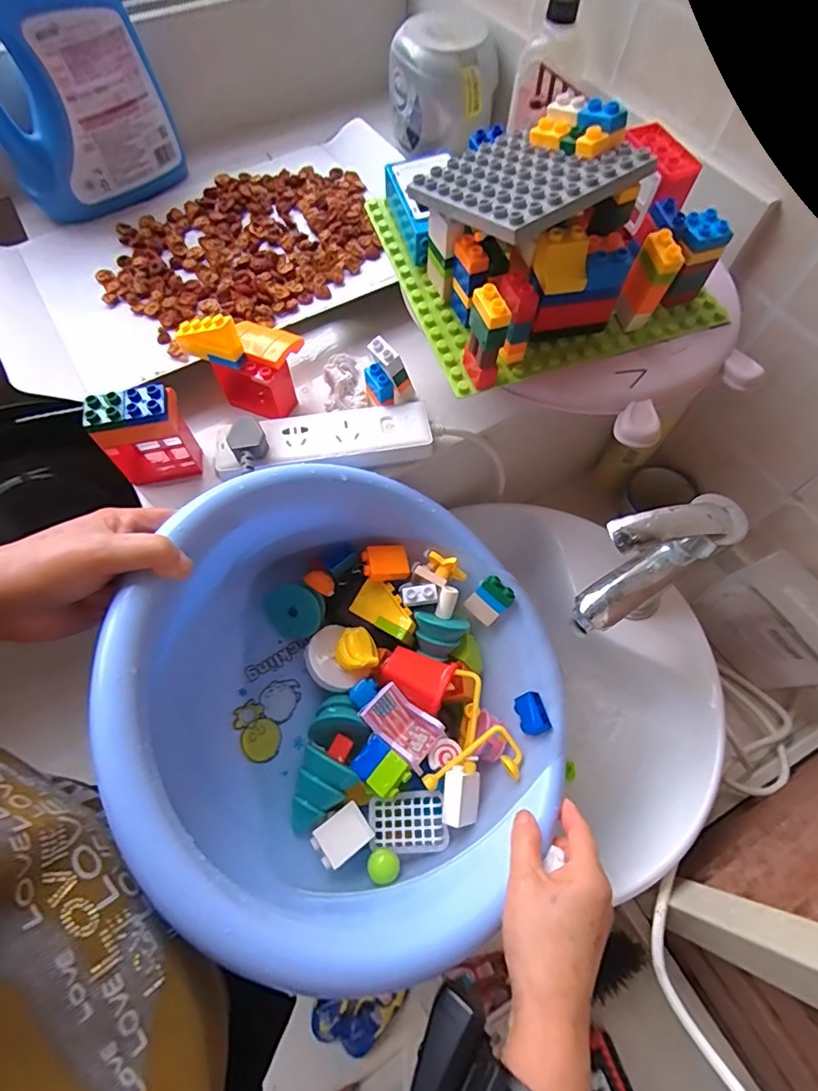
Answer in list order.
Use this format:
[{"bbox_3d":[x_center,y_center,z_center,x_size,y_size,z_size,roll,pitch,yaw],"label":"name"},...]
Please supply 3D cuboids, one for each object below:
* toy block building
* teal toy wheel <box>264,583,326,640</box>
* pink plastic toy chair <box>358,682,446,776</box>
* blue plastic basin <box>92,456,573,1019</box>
[{"bbox_3d":[0.119,-0.284,0.420,0.249,0.115,0.244,-17,66,-9],"label":"toy block building"},{"bbox_3d":[-0.105,0.061,0.475,0.051,0.018,0.051,0,94,7],"label":"teal toy wheel"},{"bbox_3d":[-0.006,0.155,0.433,0.065,0.022,0.040,38,70,15],"label":"pink plastic toy chair"},{"bbox_3d":[-0.038,0.113,0.408,0.340,0.155,0.349,-12,69,-38],"label":"blue plastic basin"}]

